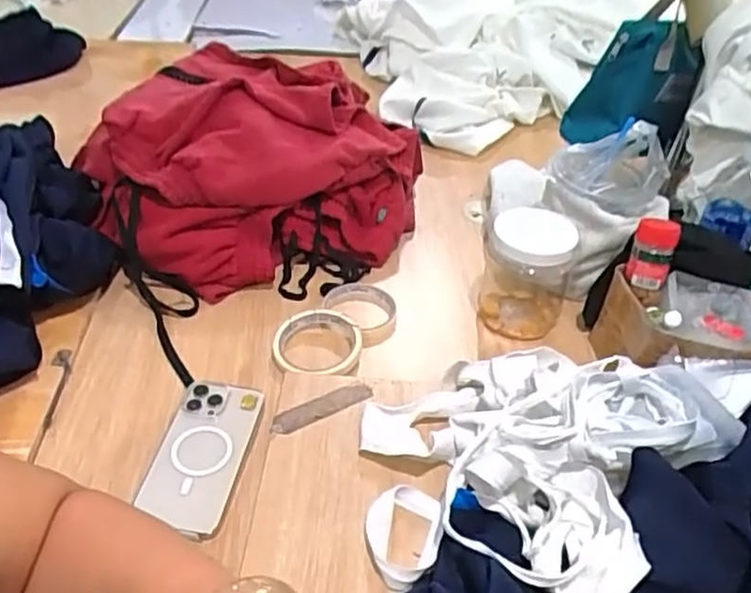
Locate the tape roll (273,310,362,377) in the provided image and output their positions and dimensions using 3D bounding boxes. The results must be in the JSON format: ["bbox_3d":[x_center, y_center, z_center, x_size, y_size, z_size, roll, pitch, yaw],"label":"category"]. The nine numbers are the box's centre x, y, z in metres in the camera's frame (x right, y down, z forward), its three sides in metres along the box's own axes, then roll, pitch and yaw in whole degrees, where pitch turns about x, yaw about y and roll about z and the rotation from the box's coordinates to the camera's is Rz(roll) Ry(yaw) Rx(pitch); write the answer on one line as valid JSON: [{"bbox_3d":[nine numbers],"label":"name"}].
[{"bbox_3d":[-0.062,0.054,0.739,0.095,0.026,0.107,-3,40,-9],"label":"tape roll"}]

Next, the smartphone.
[{"bbox_3d":[-0.159,0.142,0.630,0.079,0.016,0.152,9,40,6],"label":"smartphone"}]

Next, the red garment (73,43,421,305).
[{"bbox_3d":[-0.165,-0.179,0.903,0.381,0.177,0.362,3,39,-2],"label":"red garment"}]

